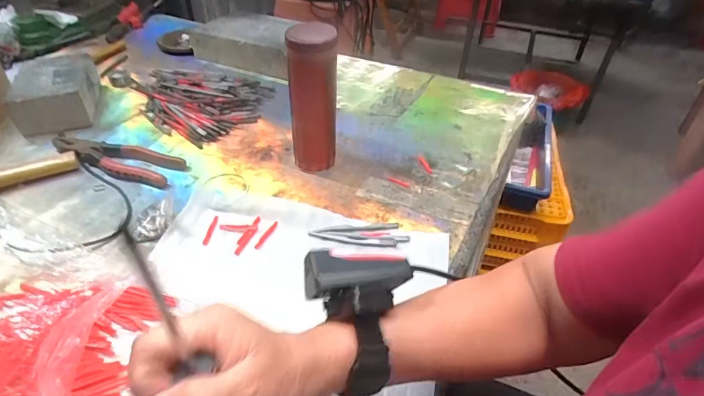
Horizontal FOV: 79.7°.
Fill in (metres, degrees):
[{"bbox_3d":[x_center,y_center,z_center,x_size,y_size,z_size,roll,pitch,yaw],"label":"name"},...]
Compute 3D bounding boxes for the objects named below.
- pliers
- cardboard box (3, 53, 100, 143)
[{"bbox_3d":[-0.335,-0.058,0.595,0.199,0.015,0.065,14,43,13],"label":"pliers"},{"bbox_3d":[-0.478,-0.174,0.686,0.108,0.062,0.171,-14,44,-17],"label":"cardboard box"}]

